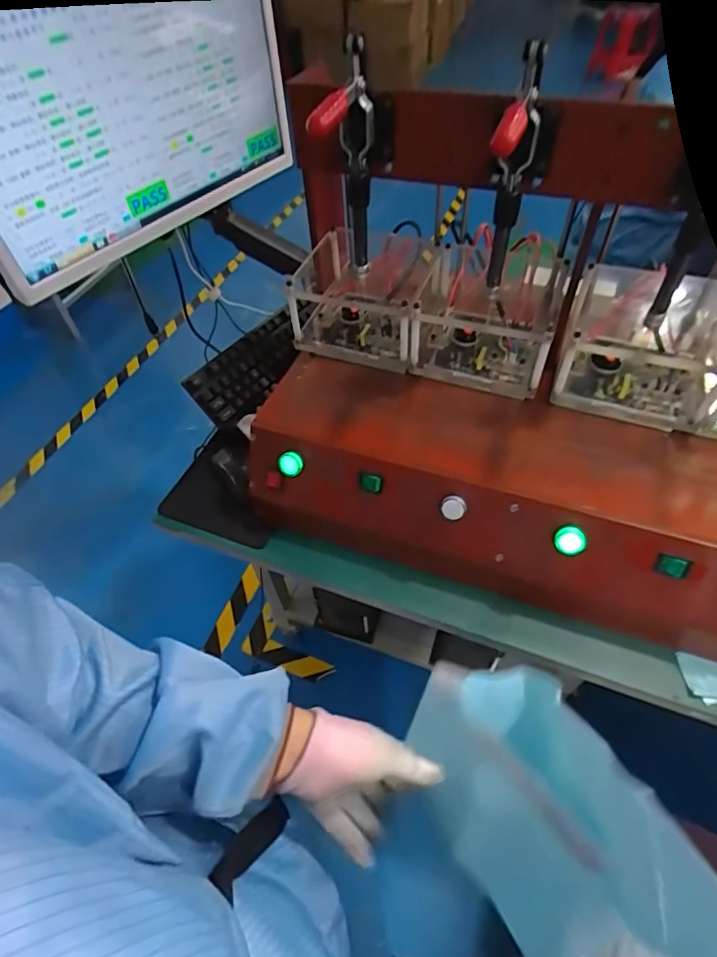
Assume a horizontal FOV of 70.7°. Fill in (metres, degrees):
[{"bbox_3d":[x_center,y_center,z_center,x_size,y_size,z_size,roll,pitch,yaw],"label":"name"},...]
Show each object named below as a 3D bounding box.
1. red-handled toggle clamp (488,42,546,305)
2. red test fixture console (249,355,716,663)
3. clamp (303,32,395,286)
[{"bbox_3d":[0.132,-0.250,0.450,0.030,0.204,0.111,10,53,12],"label":"red-handled toggle clamp"},{"bbox_3d":[0.182,0.020,0.602,0.634,0.144,0.193,15,54,15],"label":"red test fixture console"},{"bbox_3d":[0.000,-0.287,0.496,0.044,0.200,0.122,14,54,14],"label":"clamp"}]

